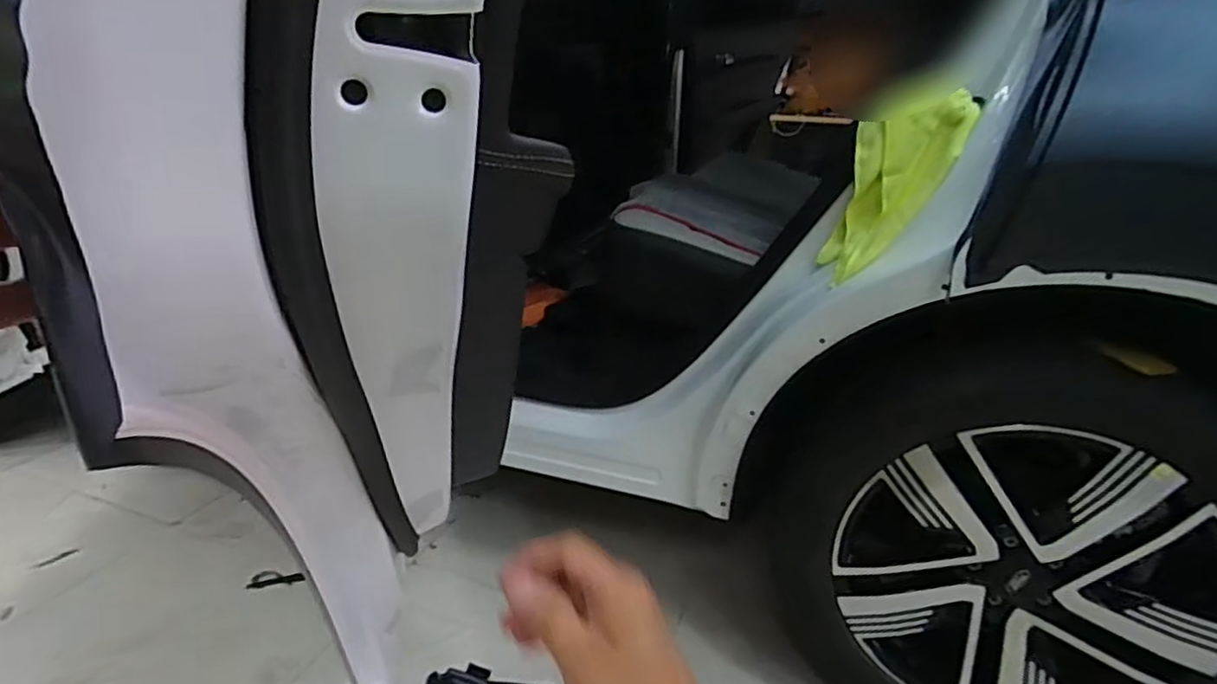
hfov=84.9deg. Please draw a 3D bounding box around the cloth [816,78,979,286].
[{"bbox_3d":[0.381,-0.222,0.920,0.089,0.275,0.122,20,18,-10],"label":"cloth"}]

